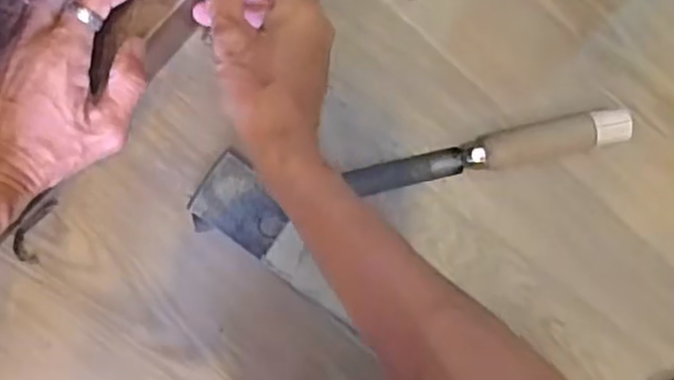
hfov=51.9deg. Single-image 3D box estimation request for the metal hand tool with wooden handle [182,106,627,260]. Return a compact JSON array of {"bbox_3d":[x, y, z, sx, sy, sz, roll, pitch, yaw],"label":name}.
[{"bbox_3d":[0.053,-0.005,0.508,0.316,0.026,0.072,-6,91,-2],"label":"metal hand tool with wooden handle"}]

